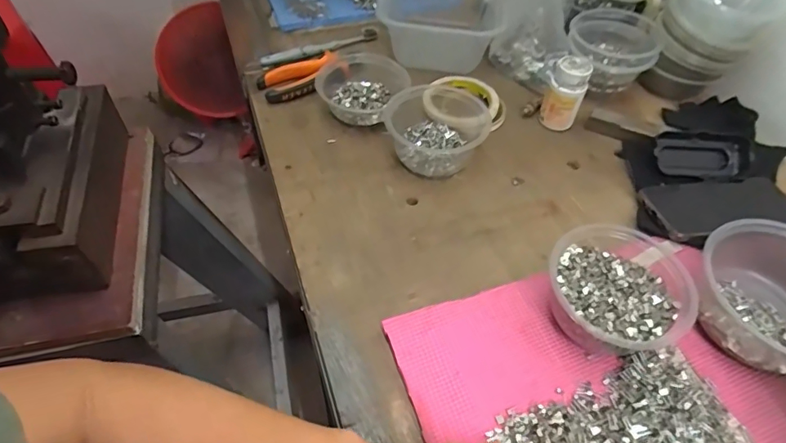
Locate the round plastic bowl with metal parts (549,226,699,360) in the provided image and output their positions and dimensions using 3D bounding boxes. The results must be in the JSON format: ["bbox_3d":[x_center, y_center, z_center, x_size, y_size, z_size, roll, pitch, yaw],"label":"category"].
[{"bbox_3d":[0.189,0.063,0.424,0.109,0.064,0.109,0,51,0],"label":"round plastic bowl with metal parts"}]

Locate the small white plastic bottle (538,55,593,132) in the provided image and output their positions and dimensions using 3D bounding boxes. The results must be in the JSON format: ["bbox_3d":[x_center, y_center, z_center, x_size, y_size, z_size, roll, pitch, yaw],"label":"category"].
[{"bbox_3d":[0.213,-0.159,0.599,0.043,0.078,0.043,22,54,16],"label":"small white plastic bottle"}]

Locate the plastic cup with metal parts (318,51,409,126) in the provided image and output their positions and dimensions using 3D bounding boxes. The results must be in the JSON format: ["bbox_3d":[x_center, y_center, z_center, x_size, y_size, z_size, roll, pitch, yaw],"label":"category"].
[{"bbox_3d":[-0.040,-0.169,0.620,0.112,0.049,0.114,0,51,0],"label":"plastic cup with metal parts"}]

